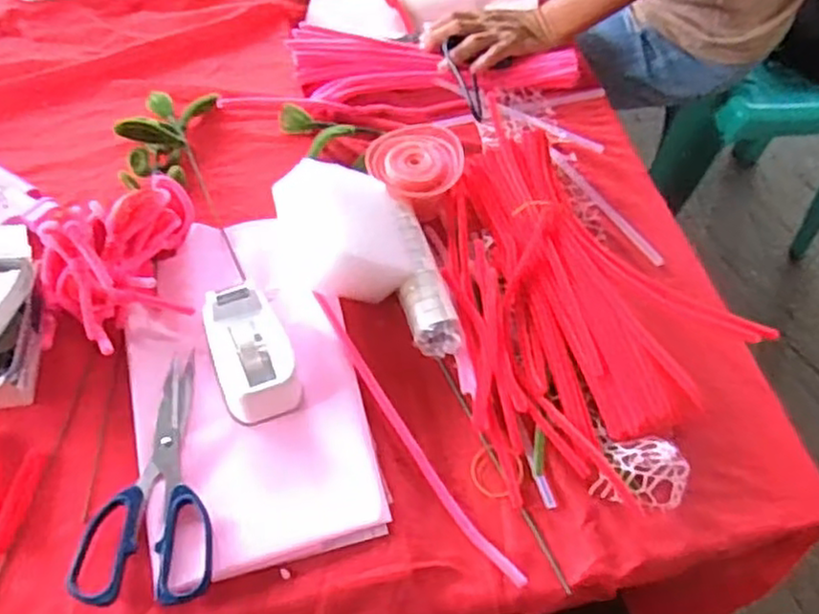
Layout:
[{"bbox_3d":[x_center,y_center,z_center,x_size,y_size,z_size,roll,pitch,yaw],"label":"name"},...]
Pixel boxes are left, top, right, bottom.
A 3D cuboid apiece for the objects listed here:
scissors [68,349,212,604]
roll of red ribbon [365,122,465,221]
[{"bbox_3d":[-0.178,0.112,0.486,0.085,0.018,0.176,-5,57,-8],"label":"scissors"},{"bbox_3d":[0.004,-0.126,0.649,0.083,0.039,0.078,2,56,-3],"label":"roll of red ribbon"}]

